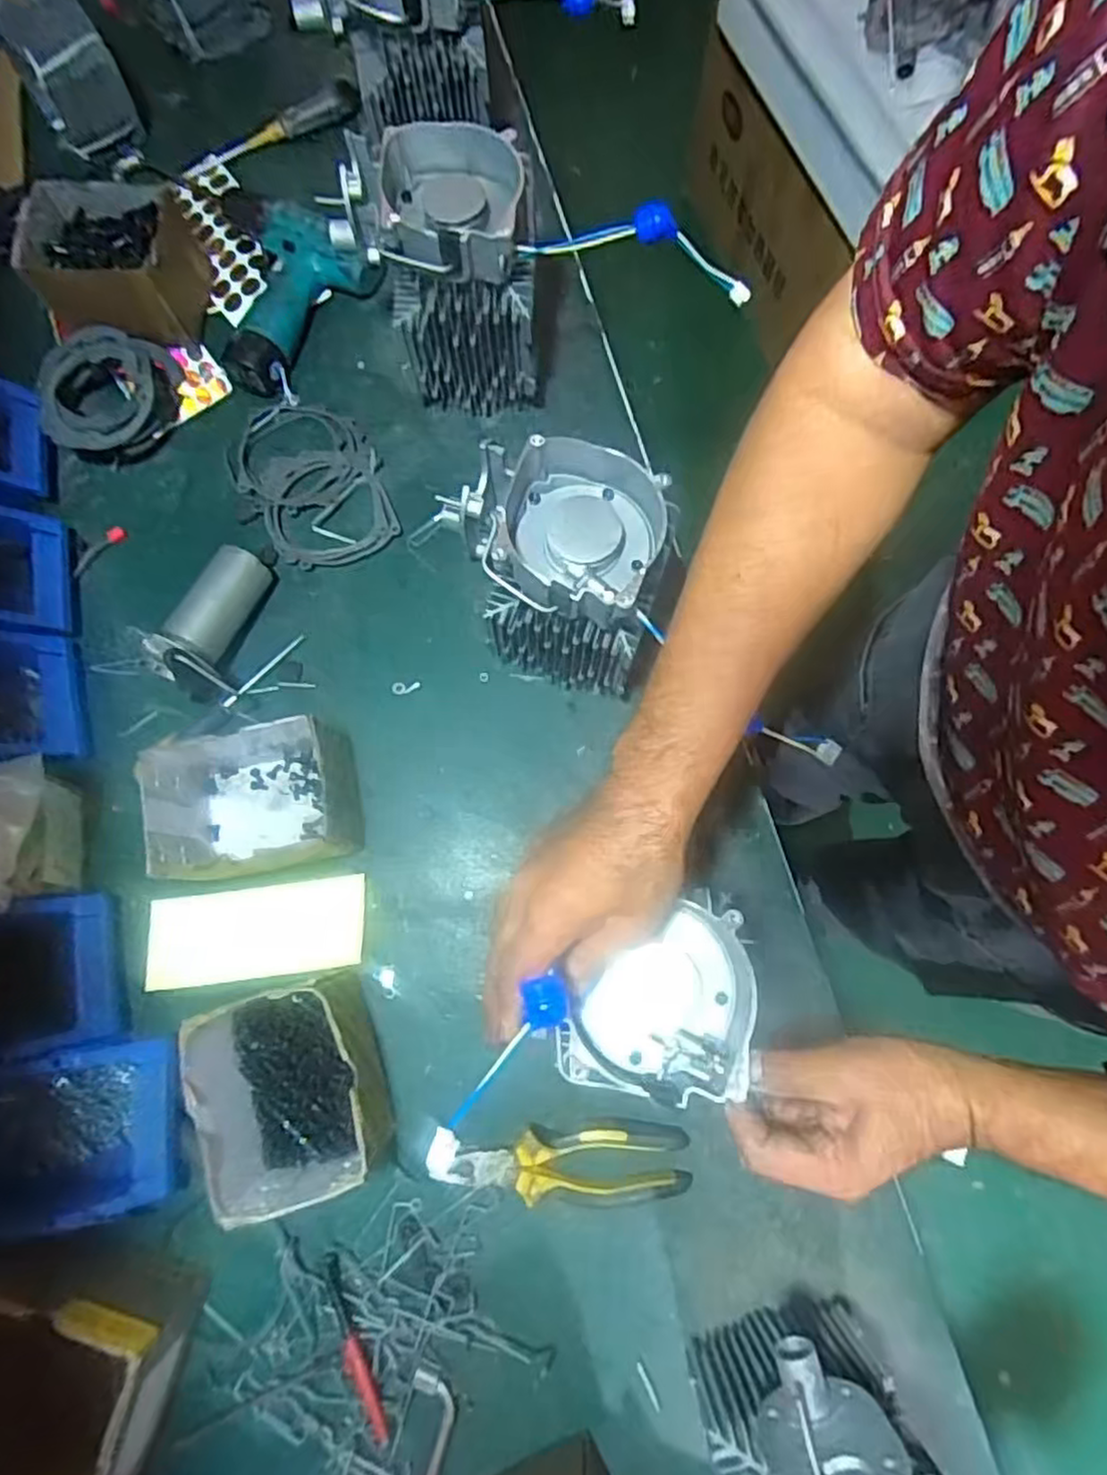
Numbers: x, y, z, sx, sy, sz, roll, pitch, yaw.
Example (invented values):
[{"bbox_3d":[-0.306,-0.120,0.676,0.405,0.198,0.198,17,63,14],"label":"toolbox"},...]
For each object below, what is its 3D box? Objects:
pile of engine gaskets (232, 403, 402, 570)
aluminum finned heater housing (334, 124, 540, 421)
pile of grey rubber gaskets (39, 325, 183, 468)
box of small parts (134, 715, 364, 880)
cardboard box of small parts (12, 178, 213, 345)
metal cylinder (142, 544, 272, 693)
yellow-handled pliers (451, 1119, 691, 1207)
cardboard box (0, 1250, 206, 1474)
[{"bbox_3d":[-0.243,-0.254,0.708,0.122,0.016,0.190,-26,78,-5],"label":"pile of engine gaskets"},{"bbox_3d":[-0.086,-0.399,0.641,0.148,0.219,0.110,4,77,2],"label":"aluminum finned heater housing"},{"bbox_3d":[-0.426,-0.335,0.699,0.097,0.082,0.143,37,80,9],"label":"pile of grey rubber gaskets"},{"bbox_3d":[-0.254,0.053,0.599,0.159,0.089,0.119,-13,77,-2],"label":"box of small parts"},{"bbox_3d":[-0.432,-0.467,0.707,0.135,0.092,0.125,-3,77,1],"label":"cardboard box of small parts"},{"bbox_3d":[-0.303,-0.109,0.636,0.061,0.061,0.152,18,62,6],"label":"metal cylinder"},{"bbox_3d":[0.015,0.339,0.569,0.184,0.019,0.059,2,77,2],"label":"yellow-handled pliers"},{"bbox_3d":[-0.360,0.452,0.505,0.161,0.105,0.152,19,78,6],"label":"cardboard box"}]

